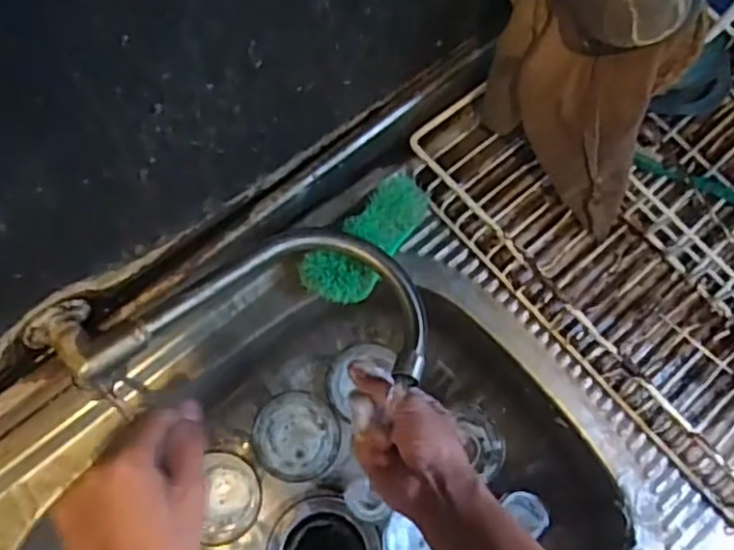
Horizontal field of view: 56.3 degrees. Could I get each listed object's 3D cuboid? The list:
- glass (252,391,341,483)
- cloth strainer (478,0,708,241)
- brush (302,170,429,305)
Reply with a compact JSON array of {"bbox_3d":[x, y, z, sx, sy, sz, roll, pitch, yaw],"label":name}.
[{"bbox_3d":[-0.066,0.155,0.653,0.080,0.067,0.077,1,74,-2],"label":"glass"},{"bbox_3d":[0.159,-0.139,0.504,0.169,0.256,0.054,38,76,9],"label":"cloth strainer"},{"bbox_3d":[0.005,-0.031,0.598,0.056,0.039,0.136,41,76,9],"label":"brush"}]

